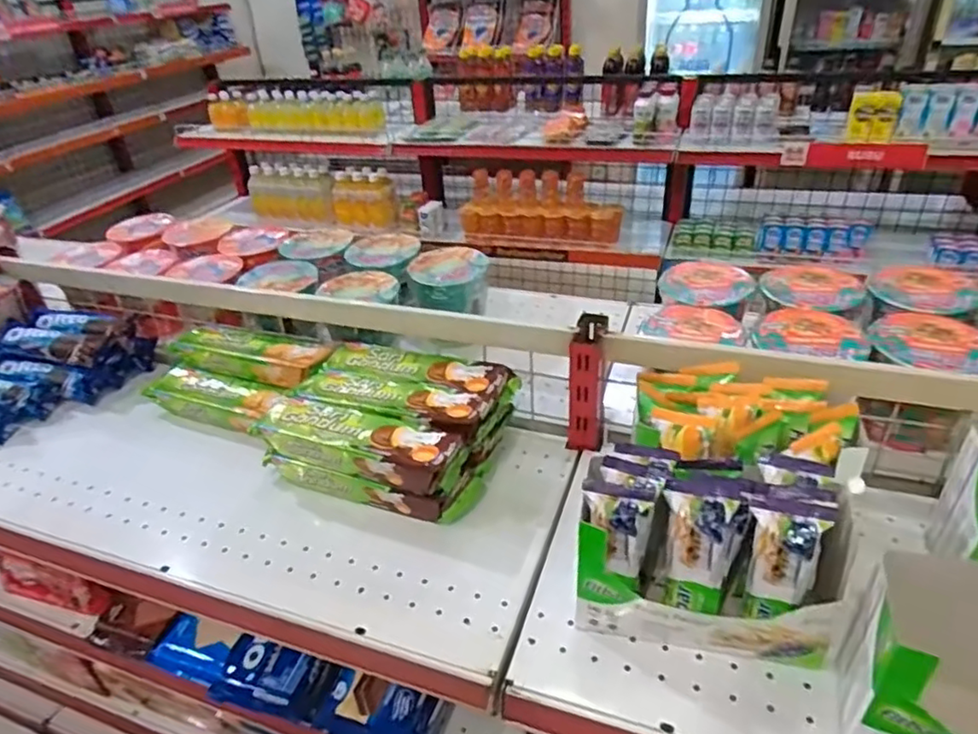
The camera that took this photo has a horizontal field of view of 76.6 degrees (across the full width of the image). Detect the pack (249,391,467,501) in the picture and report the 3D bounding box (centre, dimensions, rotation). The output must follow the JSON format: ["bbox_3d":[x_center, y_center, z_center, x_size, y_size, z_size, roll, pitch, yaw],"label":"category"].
[{"bbox_3d":[-0.128,0.074,0.614,0.209,0.051,0.067,8,36,18],"label":"pack"}]

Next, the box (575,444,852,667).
[{"bbox_3d":[0.161,0.140,0.462,0.175,0.129,0.081,6,35,16],"label":"box"}]

